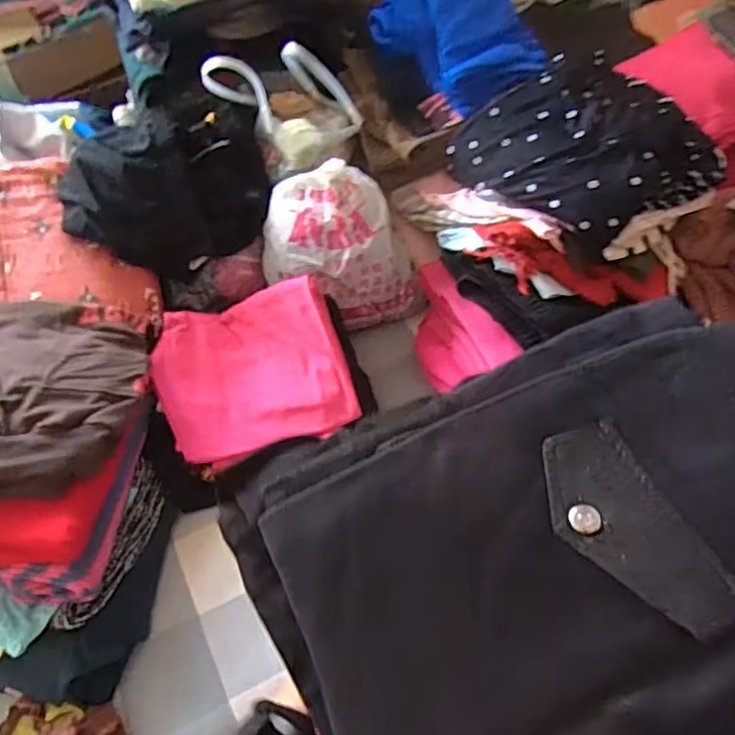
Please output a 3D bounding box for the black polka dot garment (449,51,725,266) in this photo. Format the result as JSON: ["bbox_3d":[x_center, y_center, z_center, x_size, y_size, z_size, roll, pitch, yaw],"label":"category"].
[{"bbox_3d":[0.265,-0.270,0.757,0.230,0.082,0.238,-30,62,-15],"label":"black polka dot garment"}]

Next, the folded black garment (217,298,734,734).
[{"bbox_3d":[0.104,0.091,0.328,0.301,0.069,0.263,-27,61,-13],"label":"folded black garment"}]

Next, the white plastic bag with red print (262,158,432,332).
[{"bbox_3d":[-0.035,-0.159,0.867,0.216,0.174,0.138,-3,58,1],"label":"white plastic bag with red print"}]

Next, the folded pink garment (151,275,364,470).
[{"bbox_3d":[-0.149,0.007,0.814,0.235,0.063,0.236,-19,70,-7],"label":"folded pink garment"}]

